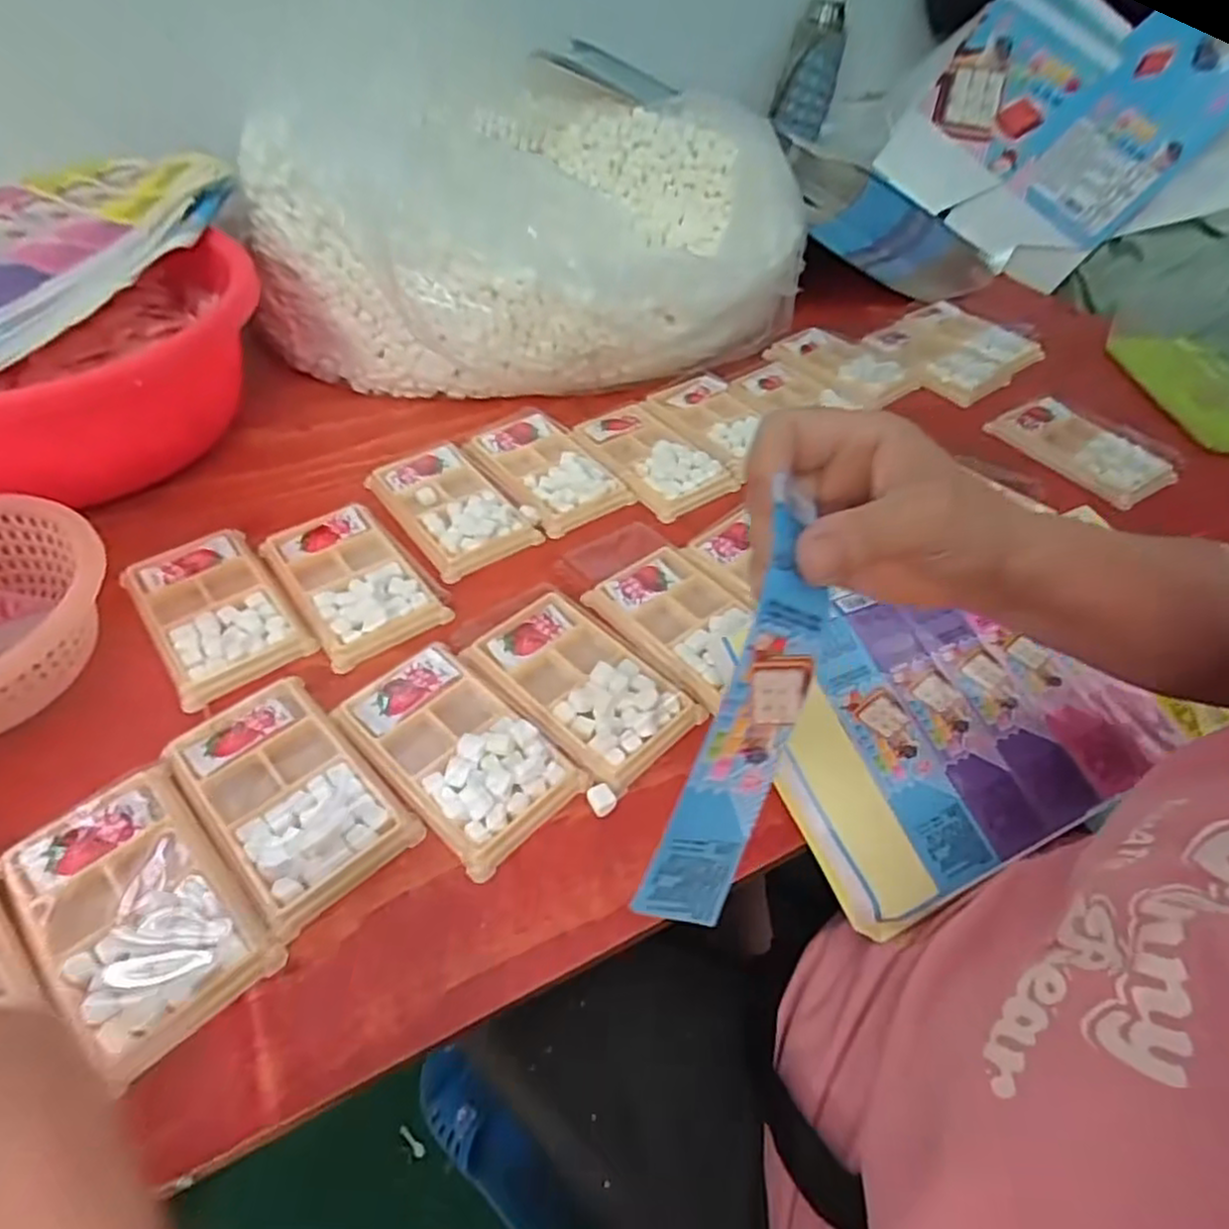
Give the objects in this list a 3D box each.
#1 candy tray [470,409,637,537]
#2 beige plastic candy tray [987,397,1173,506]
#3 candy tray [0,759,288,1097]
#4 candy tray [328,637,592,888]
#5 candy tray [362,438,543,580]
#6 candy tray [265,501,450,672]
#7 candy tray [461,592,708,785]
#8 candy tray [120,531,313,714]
[{"bbox_3d":[-0.054,-0.126,0.577,0.078,0.013,0.136,-26,53,-23],"label":"candy tray"},{"bbox_3d":[0.396,-0.145,0.609,0.070,0.014,0.135,-21,52,-20],"label":"beige plastic candy tray"},{"bbox_3d":[-0.226,0.135,0.337,0.079,0.010,0.138,-35,58,-30],"label":"candy tray"},{"bbox_3d":[-0.088,0.071,0.401,0.133,0.012,0.077,36,56,27],"label":"candy tray"},{"bbox_3d":[-0.124,-0.087,0.546,0.083,0.019,0.136,-29,55,-26],"label":"candy tray"},{"bbox_3d":[-0.178,-0.027,0.488,0.079,0.018,0.131,-28,54,-25],"label":"candy tray"},{"bbox_3d":[-0.020,0.037,0.432,0.131,0.013,0.080,37,56,27],"label":"candy tray"},{"bbox_3d":[-0.259,-0.004,0.466,0.078,0.012,0.130,-29,55,-26],"label":"candy tray"}]

